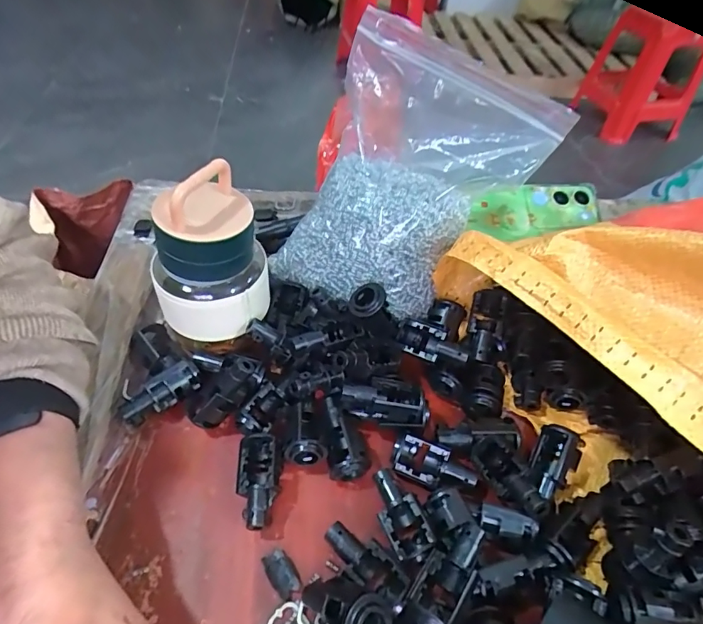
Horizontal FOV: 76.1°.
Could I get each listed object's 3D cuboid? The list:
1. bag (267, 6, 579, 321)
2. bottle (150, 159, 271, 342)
[{"bbox_3d":[0.045,-0.097,0.331,0.152,0.152,0.156,27,52,19],"label":"bag"},{"bbox_3d":[-0.094,-0.035,0.302,0.061,0.112,0.064,2,48,-2],"label":"bottle"}]

